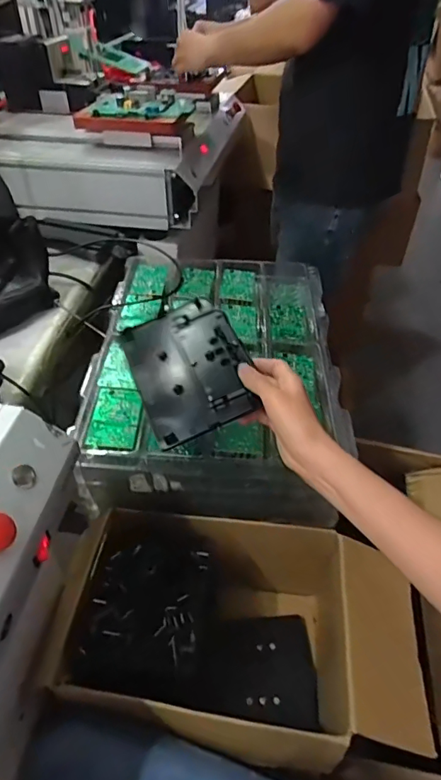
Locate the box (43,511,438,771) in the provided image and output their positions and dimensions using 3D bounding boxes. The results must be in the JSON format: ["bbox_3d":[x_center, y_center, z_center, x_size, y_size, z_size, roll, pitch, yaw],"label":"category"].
[{"bbox_3d":[-0.009,0.327,0.634,0.343,0.209,0.249,8,44,7],"label":"box"}]

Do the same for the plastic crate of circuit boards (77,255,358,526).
[{"bbox_3d":[-0.006,-0.035,0.790,0.362,0.137,0.484,2,43,0],"label":"plastic crate of circuit boards"}]

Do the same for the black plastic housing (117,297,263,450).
[{"bbox_3d":[-0.037,-0.030,0.574,0.135,0.015,0.184,-25,58,-2],"label":"black plastic housing"}]

